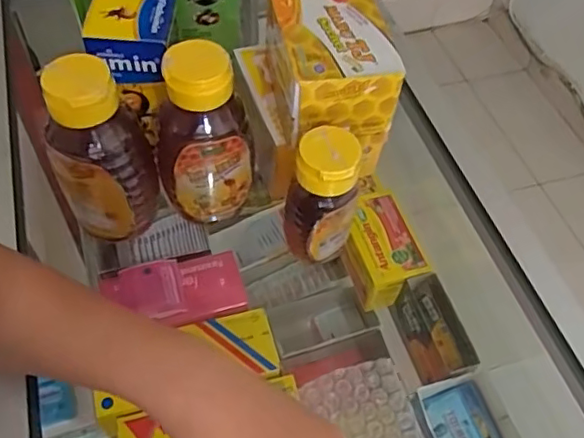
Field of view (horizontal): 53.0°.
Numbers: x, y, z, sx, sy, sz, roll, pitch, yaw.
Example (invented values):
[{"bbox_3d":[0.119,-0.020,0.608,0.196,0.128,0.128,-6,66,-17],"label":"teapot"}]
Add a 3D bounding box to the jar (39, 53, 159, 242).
[{"bbox_3d":[-0.118,-0.038,0.366,0.045,0.126,0.047,1,55,-2],"label":"jar"}]

